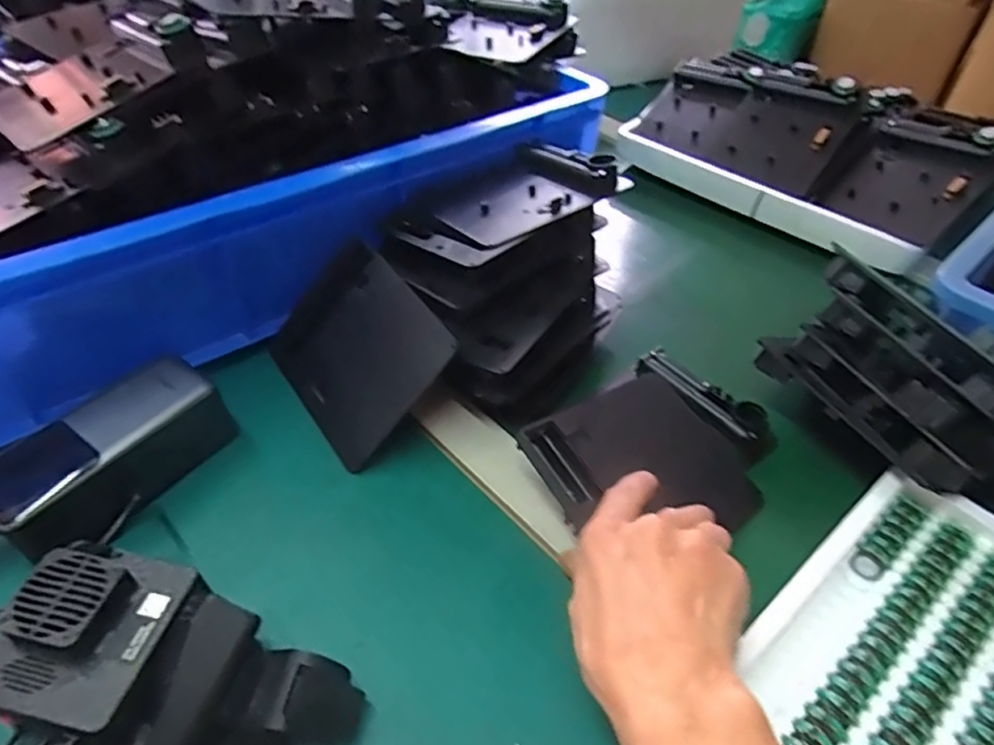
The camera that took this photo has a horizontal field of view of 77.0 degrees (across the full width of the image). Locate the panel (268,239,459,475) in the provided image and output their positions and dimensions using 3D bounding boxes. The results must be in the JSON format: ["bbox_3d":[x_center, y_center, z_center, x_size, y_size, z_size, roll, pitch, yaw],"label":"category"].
[{"bbox_3d":[-0.097,-0.019,0.420,0.108,0.010,0.137,-50,56,10],"label":"panel"}]

